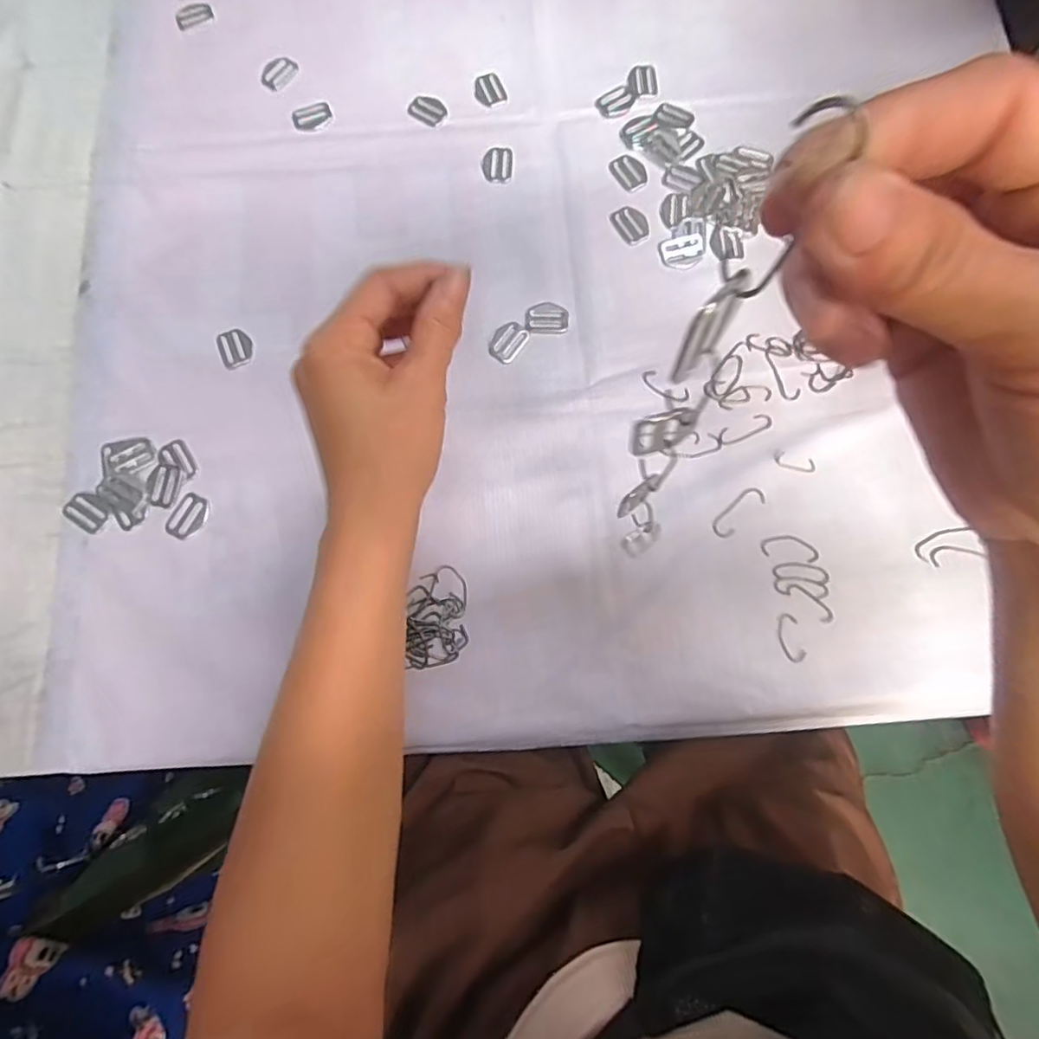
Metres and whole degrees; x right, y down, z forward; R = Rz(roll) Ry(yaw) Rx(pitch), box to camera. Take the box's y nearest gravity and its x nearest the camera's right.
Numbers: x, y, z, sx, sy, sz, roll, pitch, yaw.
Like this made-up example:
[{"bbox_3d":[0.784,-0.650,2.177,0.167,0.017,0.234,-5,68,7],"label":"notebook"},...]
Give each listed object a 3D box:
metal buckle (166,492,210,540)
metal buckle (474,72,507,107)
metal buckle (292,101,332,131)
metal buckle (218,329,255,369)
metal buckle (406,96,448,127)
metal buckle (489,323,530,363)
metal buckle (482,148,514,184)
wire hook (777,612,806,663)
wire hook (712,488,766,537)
[{"bbox_3d":[-0.236,-0.002,0.420,0.021,0.004,0.032,26,79,6],"label":"metal buckle"},{"bbox_3d":[-0.026,-0.371,0.507,0.026,0.004,0.032,-21,78,-4],"label":"metal buckle"},{"bbox_3d":[-0.176,-0.343,0.501,0.033,0.004,0.025,-21,78,-4],"label":"metal buckle"},{"bbox_3d":[-0.218,-0.132,0.454,0.024,0.006,0.033,-20,78,-4],"label":"metal buckle"},{"bbox_3d":[-0.078,-0.349,0.502,0.035,0.004,0.027,42,81,9],"label":"metal buckle"},{"bbox_3d":[-0.009,-0.136,0.449,0.024,0.004,0.031,38,80,8],"label":"metal buckle"},{"bbox_3d":[-0.018,-0.295,0.490,0.025,0.004,0.031,-2,78,0],"label":"metal buckle"},{"bbox_3d":[0.185,0.080,0.400,0.015,0.004,0.033,-9,78,-2],"label":"wire hook"},{"bbox_3d":[0.157,-0.005,0.423,0.045,0.004,0.016,-43,81,-8],"label":"wire hook"}]

